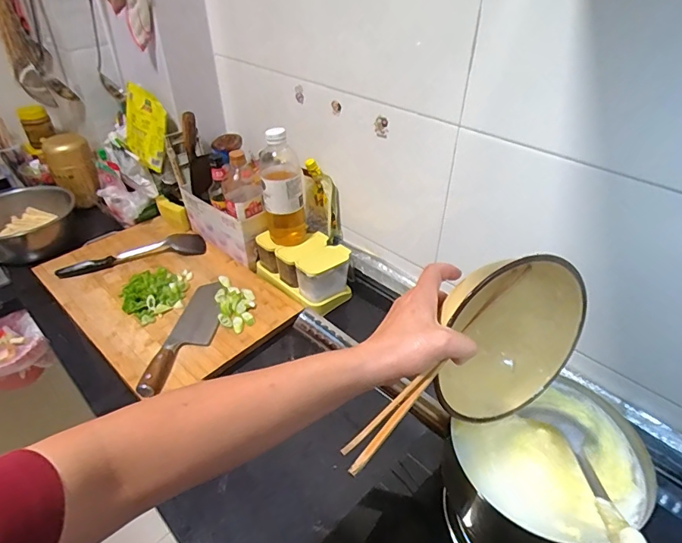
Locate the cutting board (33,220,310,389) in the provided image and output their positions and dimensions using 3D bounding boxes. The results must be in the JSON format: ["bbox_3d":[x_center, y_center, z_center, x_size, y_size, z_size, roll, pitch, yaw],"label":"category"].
[{"bbox_3d":[-0.394,0.037,0.963,0.530,0.028,0.330,29,46,32],"label":"cutting board"}]

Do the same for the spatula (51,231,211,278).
[{"bbox_3d":[-0.489,-0.044,1.048,0.323,0.024,0.087,-13,40,-15],"label":"spatula"}]

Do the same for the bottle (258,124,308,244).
[{"bbox_3d":[-0.120,-0.172,0.913,0.088,0.231,0.087,-7,39,-8],"label":"bottle"}]

